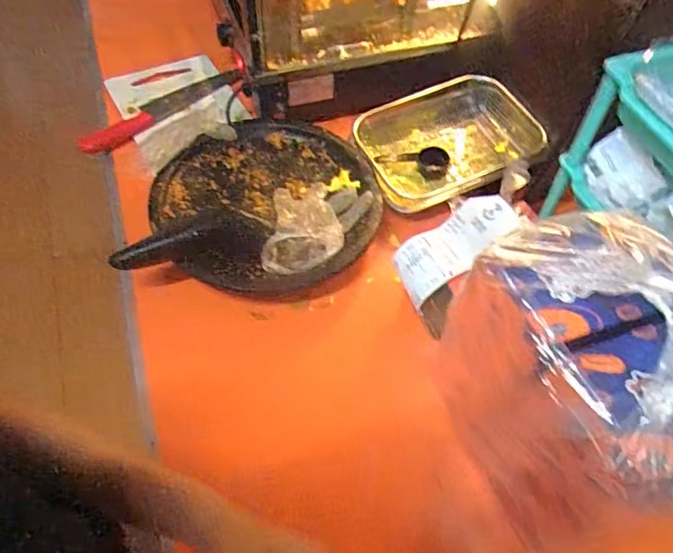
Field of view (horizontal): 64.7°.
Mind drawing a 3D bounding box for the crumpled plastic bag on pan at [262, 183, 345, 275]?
[{"bbox_3d":[-0.055,-0.088,0.787,0.116,0.053,0.168,-6,56,-6],"label":"crumpled plastic bag on pan"}]

